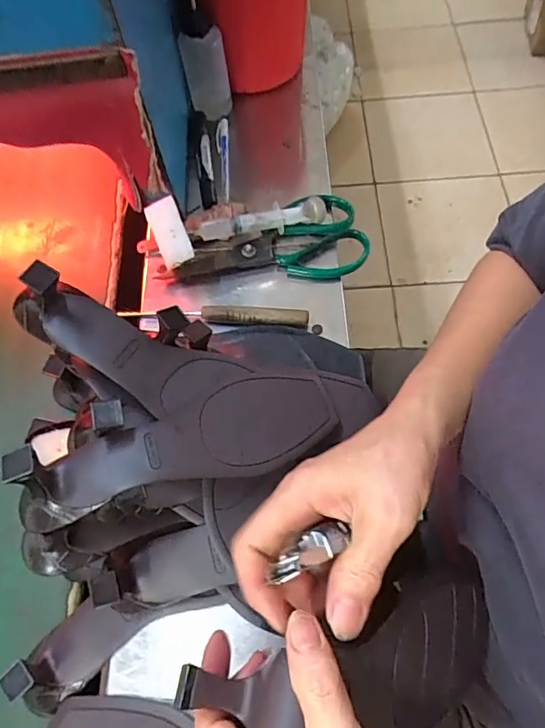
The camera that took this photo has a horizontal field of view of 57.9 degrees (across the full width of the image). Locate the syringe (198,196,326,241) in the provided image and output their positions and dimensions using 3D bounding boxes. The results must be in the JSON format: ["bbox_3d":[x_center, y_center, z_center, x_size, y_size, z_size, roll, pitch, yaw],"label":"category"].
[{"bbox_3d":[-0.008,-0.144,0.487,0.127,0.021,0.022,-16,64,-4],"label":"syringe"}]

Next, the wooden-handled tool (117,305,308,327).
[{"bbox_3d":[-0.056,-0.048,0.465,0.179,0.020,0.014,5,64,5],"label":"wooden-handled tool"}]

